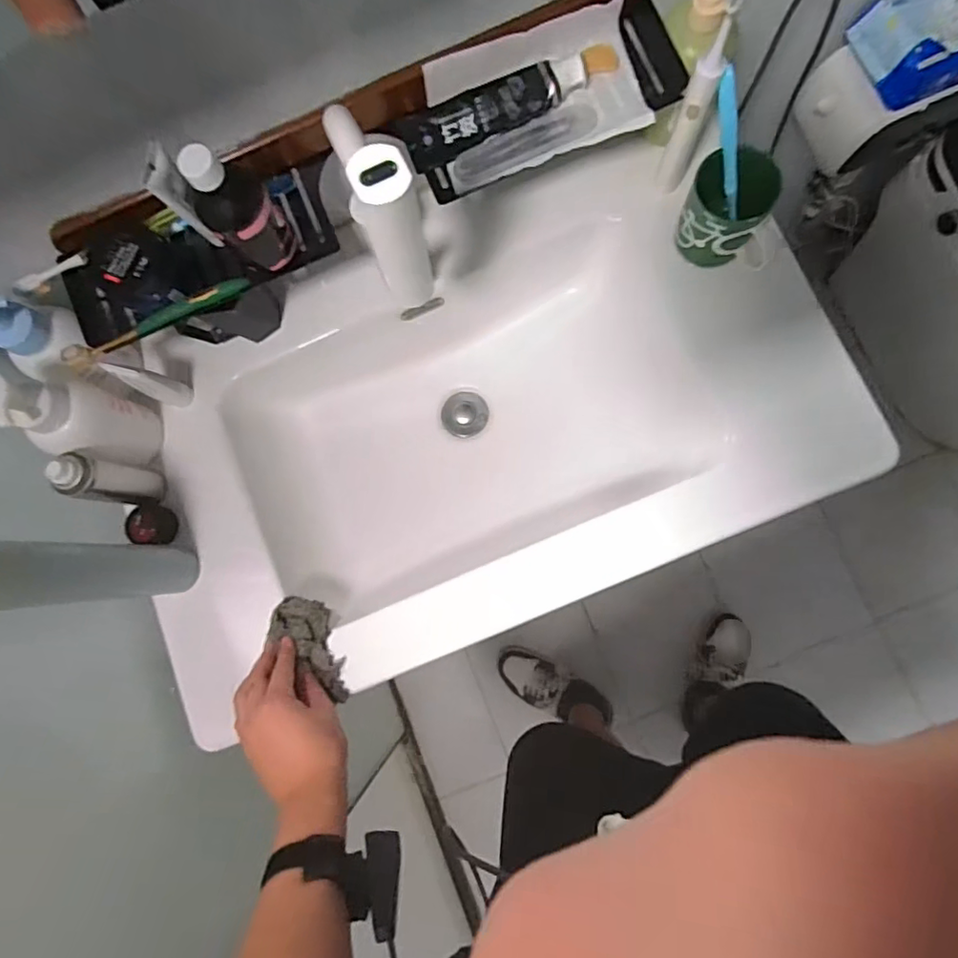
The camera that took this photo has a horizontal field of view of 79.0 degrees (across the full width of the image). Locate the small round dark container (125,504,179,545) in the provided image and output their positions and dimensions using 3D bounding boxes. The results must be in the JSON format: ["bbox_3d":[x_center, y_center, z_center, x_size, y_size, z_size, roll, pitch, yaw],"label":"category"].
[{"bbox_3d":[-0.364,0.050,0.647,0.040,0.036,0.043,-1,83,4],"label":"small round dark container"}]

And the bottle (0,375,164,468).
[{"bbox_3d":[-0.400,-0.060,0.591,0.058,0.204,0.078,0,83,5],"label":"bottle"}]

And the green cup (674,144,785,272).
[{"bbox_3d":[0.252,-0.271,0.600,0.089,0.092,0.082,21,85,7],"label":"green cup"}]

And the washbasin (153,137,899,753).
[{"bbox_3d":[0.012,-0.071,0.726,0.712,0.197,0.453,-23,82,1],"label":"washbasin"}]

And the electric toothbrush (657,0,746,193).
[{"bbox_3d":[0.199,-0.345,0.530,0.026,0.216,0.032,18,85,6],"label":"electric toothbrush"}]

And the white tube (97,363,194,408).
[{"bbox_3d":[-0.352,-0.102,0.629,0.025,0.121,0.027,23,85,7],"label":"white tube"}]

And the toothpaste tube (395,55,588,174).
[{"bbox_3d":[0.012,-0.343,0.535,0.171,0.029,0.045,-22,82,2],"label":"toothpaste tube"}]

